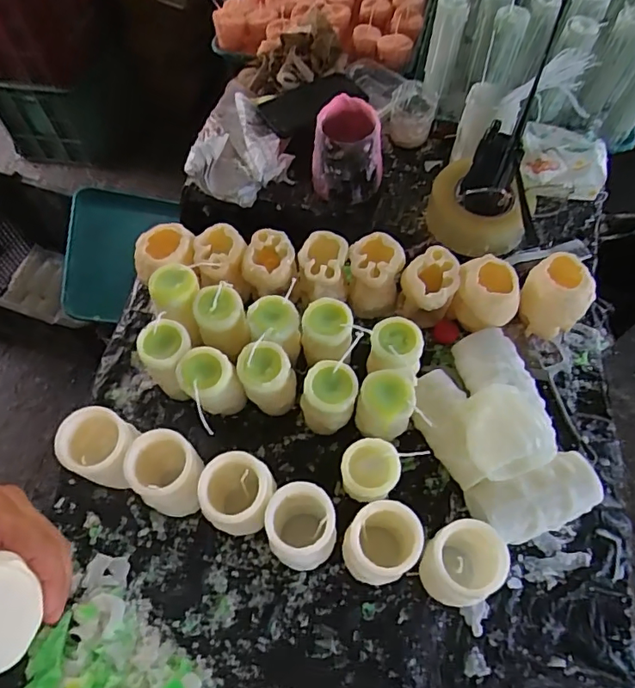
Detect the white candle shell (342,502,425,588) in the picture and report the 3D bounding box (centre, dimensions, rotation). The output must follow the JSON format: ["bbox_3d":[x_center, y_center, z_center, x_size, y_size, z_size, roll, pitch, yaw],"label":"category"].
[{"bbox_3d":[0.052,0.183,0.480,0.065,0.114,0.064,-32,66,-17],"label":"white candle shell"}]

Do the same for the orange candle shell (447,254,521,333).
[{"bbox_3d":[0.195,-0.057,0.618,0.069,0.060,0.066,0,61,0],"label":"orange candle shell"}]

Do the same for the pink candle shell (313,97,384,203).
[{"bbox_3d":[0.040,-0.255,0.719,0.094,0.102,0.077,5,61,3],"label":"pink candle shell"}]

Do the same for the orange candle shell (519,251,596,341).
[{"bbox_3d":[0.276,-0.054,0.620,0.071,0.071,0.070,0,61,0],"label":"orange candle shell"}]

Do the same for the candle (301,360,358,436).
[{"bbox_3d":[0.010,0.061,0.548,0.056,0.100,0.048,14,62,7],"label":"candle"}]

